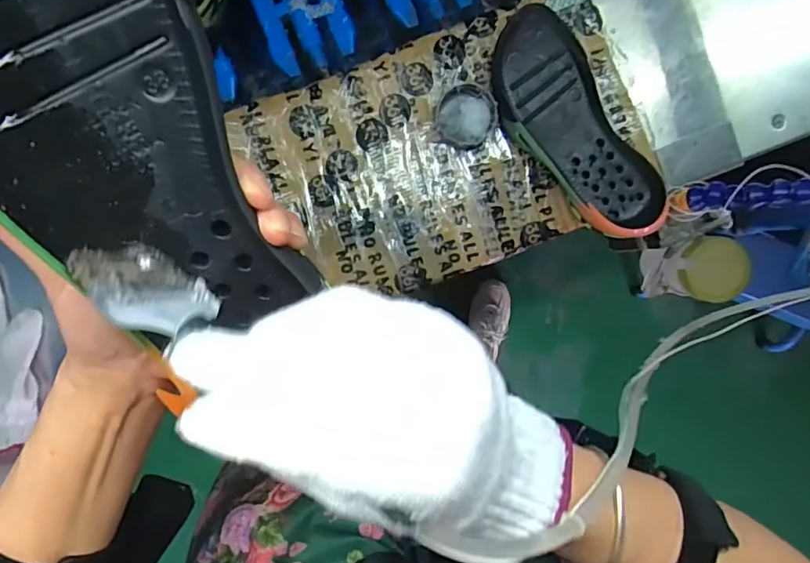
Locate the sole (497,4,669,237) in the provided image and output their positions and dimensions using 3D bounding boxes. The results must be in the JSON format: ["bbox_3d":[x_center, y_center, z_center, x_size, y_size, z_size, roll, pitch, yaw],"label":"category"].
[{"bbox_3d":[0.174,-0.155,0.537,0.102,0.041,0.246,-38,95,3],"label":"sole"}]

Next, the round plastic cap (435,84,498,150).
[{"bbox_3d":[0.063,-0.168,0.540,0.060,0.020,0.061,0,96,-1],"label":"round plastic cap"}]

